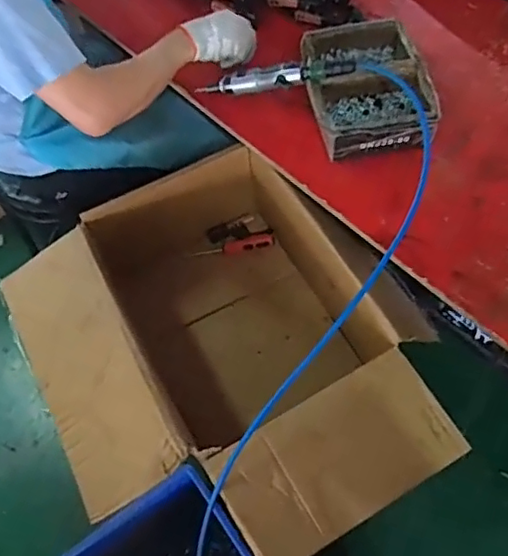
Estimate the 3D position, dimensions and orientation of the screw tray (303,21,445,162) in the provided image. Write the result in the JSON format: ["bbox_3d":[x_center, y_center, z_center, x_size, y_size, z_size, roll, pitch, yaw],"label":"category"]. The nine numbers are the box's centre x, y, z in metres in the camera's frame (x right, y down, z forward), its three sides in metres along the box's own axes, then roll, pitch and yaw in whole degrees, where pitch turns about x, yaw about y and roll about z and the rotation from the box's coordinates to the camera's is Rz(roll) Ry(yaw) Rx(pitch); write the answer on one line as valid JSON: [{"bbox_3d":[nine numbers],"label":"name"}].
[{"bbox_3d":[0.187,-0.319,0.995,0.197,0.062,0.257,-8,62,0],"label":"screw tray"}]

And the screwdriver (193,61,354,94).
[{"bbox_3d":[0.027,-0.336,1.000,0.284,0.036,0.039,-1,61,23],"label":"screwdriver"}]

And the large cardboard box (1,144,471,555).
[{"bbox_3d":[-0.040,0.120,1.035,0.603,0.278,0.701,-29,64,-11],"label":"large cardboard box"}]

